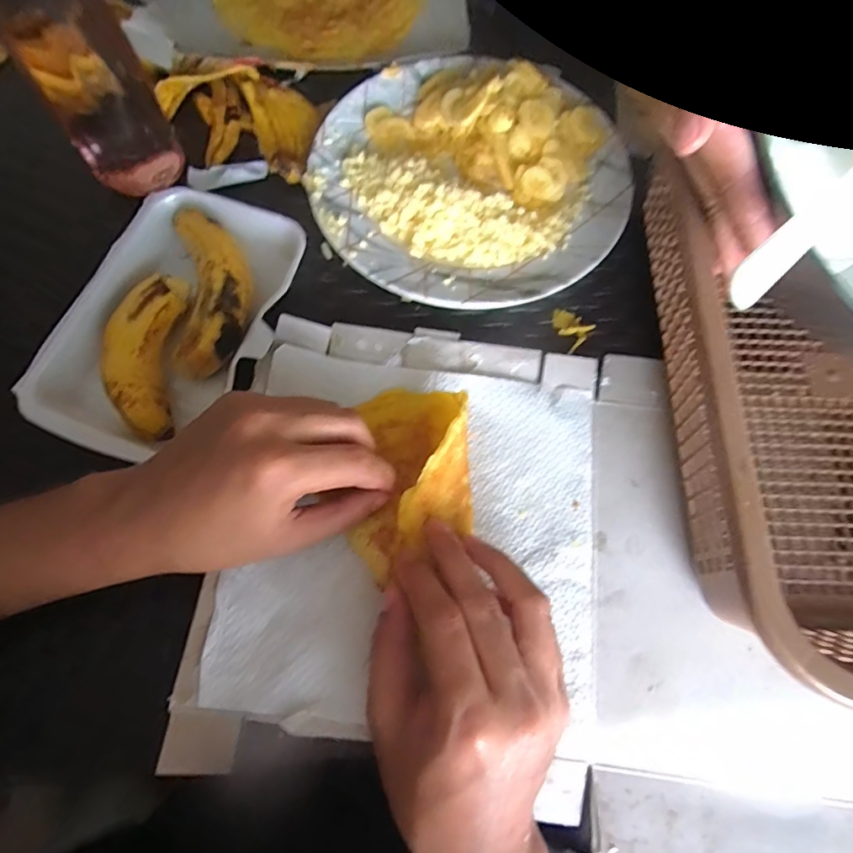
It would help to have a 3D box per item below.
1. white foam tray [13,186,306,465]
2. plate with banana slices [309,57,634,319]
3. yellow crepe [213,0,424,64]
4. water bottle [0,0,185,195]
[{"bbox_3d":[-0.154,-0.069,0.296,0.113,0.023,0.178,21,72,6],"label":"white foam tray"},{"bbox_3d":[0.029,-0.176,0.335,0.212,0.037,0.205,0,71,-1],"label":"plate with banana slices"},{"bbox_3d":[-0.094,-0.366,0.418,0.155,0.018,0.142,0,71,-1],"label":"yellow crepe"},{"bbox_3d":[-0.210,-0.227,0.264,0.060,0.189,0.052,-40,76,-13],"label":"water bottle"}]

